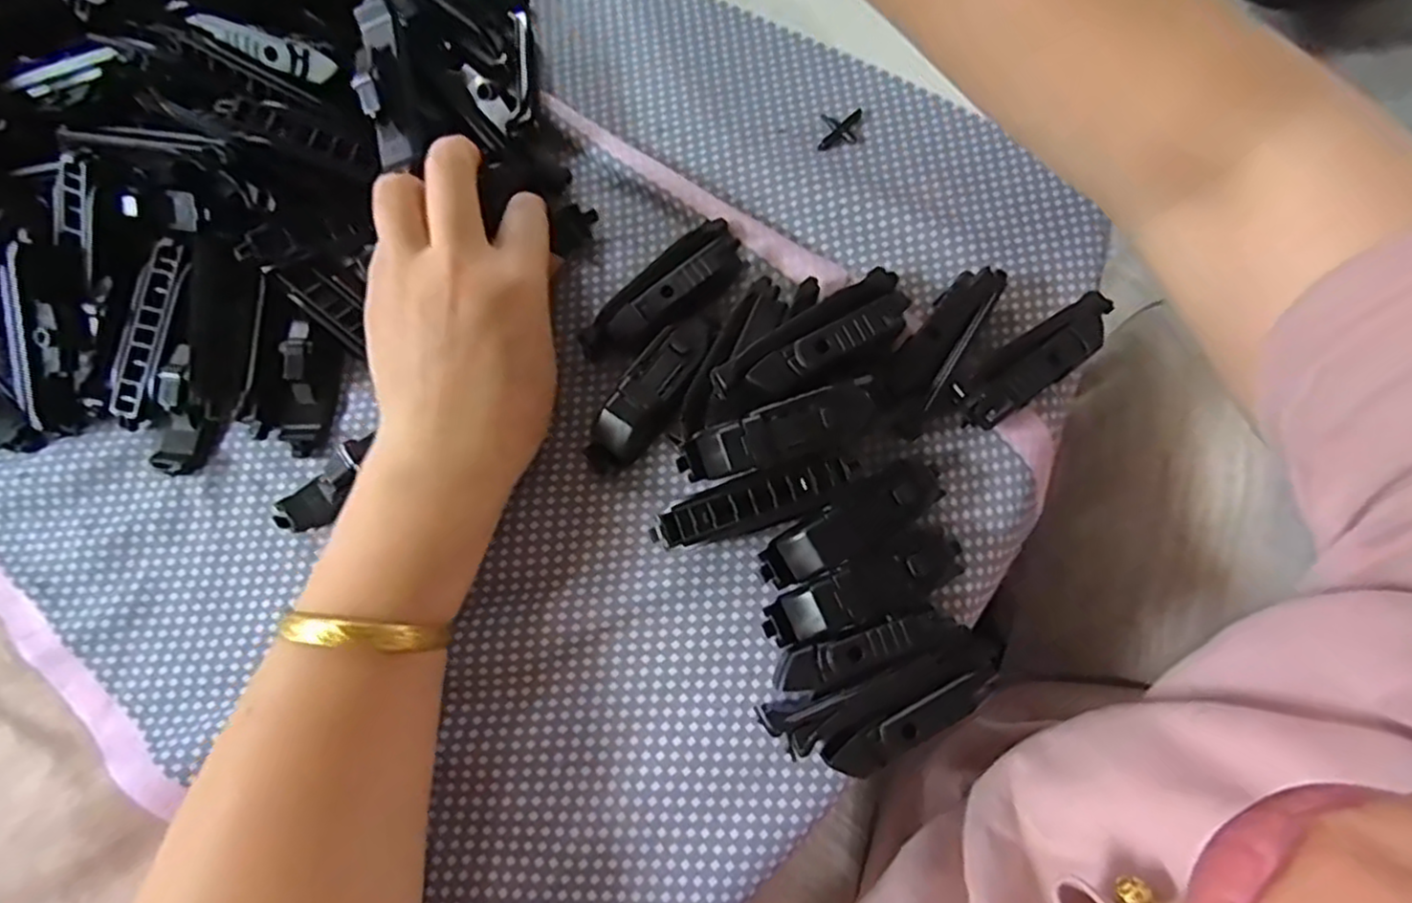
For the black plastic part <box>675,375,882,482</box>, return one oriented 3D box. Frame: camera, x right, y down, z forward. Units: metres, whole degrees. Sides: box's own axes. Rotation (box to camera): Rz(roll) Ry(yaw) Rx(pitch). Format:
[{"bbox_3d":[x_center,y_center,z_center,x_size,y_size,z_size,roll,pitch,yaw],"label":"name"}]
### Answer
[{"bbox_3d":[0.026,-0.006,0.255,0.075,0.015,0.019,-20,75,9],"label":"black plastic part"}]

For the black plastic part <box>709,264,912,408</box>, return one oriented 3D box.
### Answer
[{"bbox_3d":[0.041,-0.036,0.264,0.076,0.023,0.026,-31,76,-7],"label":"black plastic part"}]

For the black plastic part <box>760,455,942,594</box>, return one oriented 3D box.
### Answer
[{"bbox_3d":[0.058,0.026,0.268,0.081,0.024,0.022,-32,77,-7],"label":"black plastic part"}]

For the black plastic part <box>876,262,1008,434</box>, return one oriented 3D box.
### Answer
[{"bbox_3d":[0.094,-0.044,0.284,0.024,0.017,0.073,33,78,9],"label":"black plastic part"}]

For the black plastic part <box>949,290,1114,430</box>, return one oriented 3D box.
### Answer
[{"bbox_3d":[0.133,-0.037,0.284,0.076,0.019,0.024,-36,77,-8],"label":"black plastic part"}]

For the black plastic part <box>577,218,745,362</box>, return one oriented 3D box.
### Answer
[{"bbox_3d":[-0.015,-0.065,0.295,0.081,0.022,0.029,-43,78,-9],"label":"black plastic part"}]

